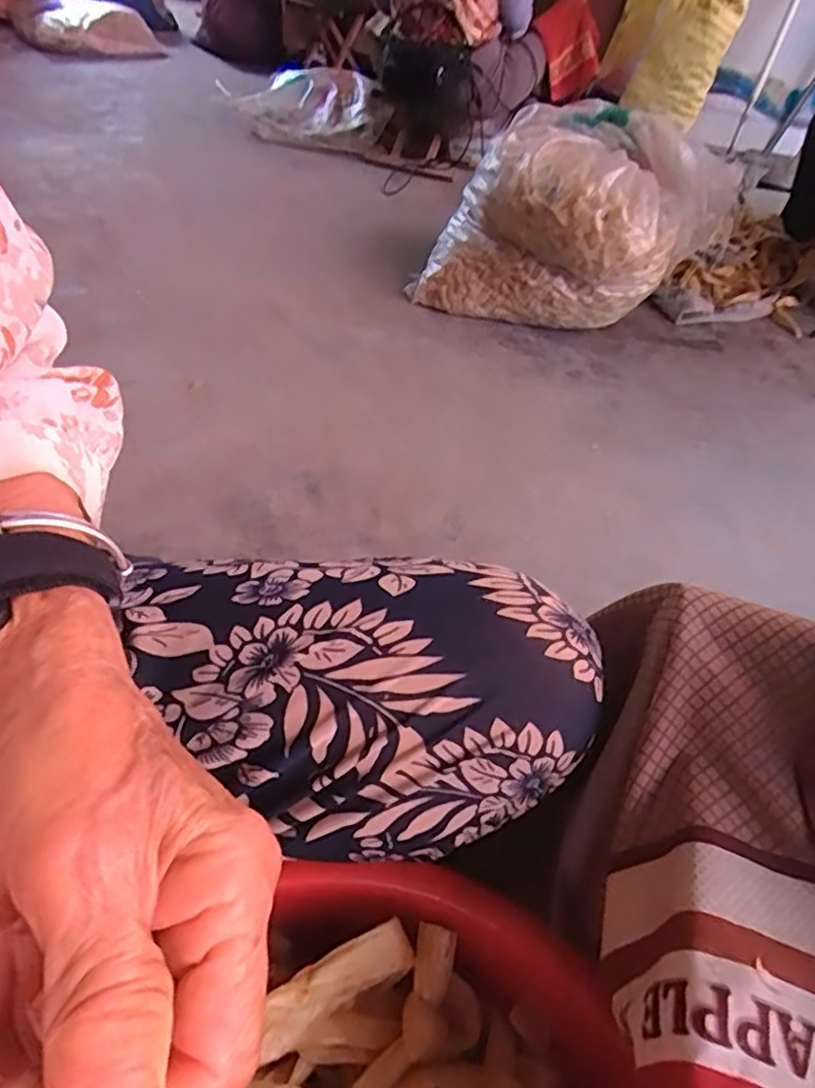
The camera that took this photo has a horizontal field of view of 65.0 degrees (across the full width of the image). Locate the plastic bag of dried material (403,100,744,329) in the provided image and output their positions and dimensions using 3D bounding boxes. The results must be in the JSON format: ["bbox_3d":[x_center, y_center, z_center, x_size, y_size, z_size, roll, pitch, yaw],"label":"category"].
[{"bbox_3d":[0.339,-0.644,1.300,0.518,0.340,0.369,22,45,15],"label":"plastic bag of dried material"}]

